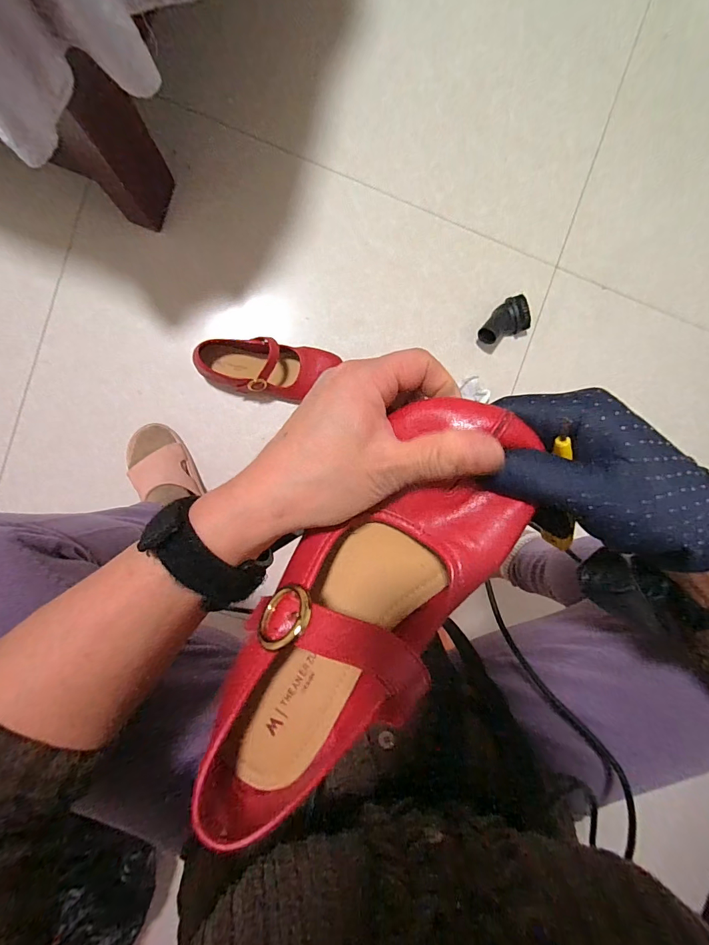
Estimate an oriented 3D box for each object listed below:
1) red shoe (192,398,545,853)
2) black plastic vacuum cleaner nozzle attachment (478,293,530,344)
[{"bbox_3d":[0.000,0.073,0.205,0.085,0.069,0.248,34,95,-8],"label":"red shoe"},{"bbox_3d":[0.271,-0.279,0.744,0.104,0.051,0.062,-23,97,-3],"label":"black plastic vacuum cleaner nozzle attachment"}]

